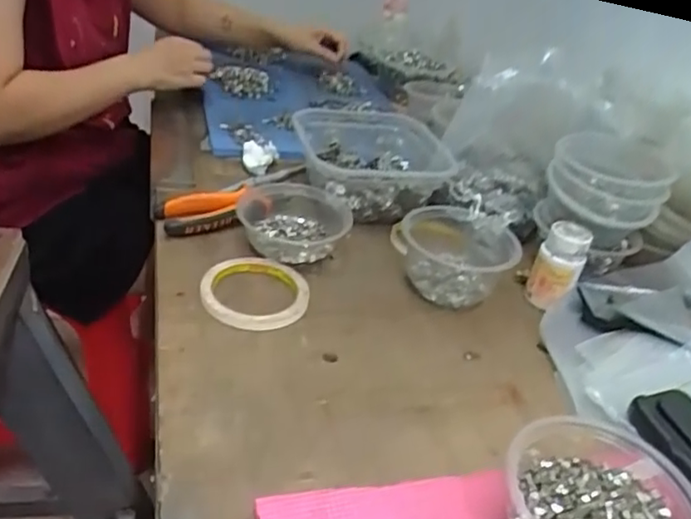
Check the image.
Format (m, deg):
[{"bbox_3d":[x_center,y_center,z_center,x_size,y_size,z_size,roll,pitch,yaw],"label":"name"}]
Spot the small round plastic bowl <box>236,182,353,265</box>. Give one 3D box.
[{"bbox_3d":[-0.054,-0.040,0.645,0.111,0.034,0.112,8,33,-5],"label":"small round plastic bowl"}]

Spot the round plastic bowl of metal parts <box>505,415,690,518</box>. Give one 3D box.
[{"bbox_3d":[0.157,0.158,0.379,0.114,0.065,0.111,5,33,-4],"label":"round plastic bowl of metal parts"}]

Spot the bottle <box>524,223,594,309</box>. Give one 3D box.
[{"bbox_3d":[0.210,0.007,0.615,0.044,0.076,0.042,23,35,18],"label":"bottle"}]

